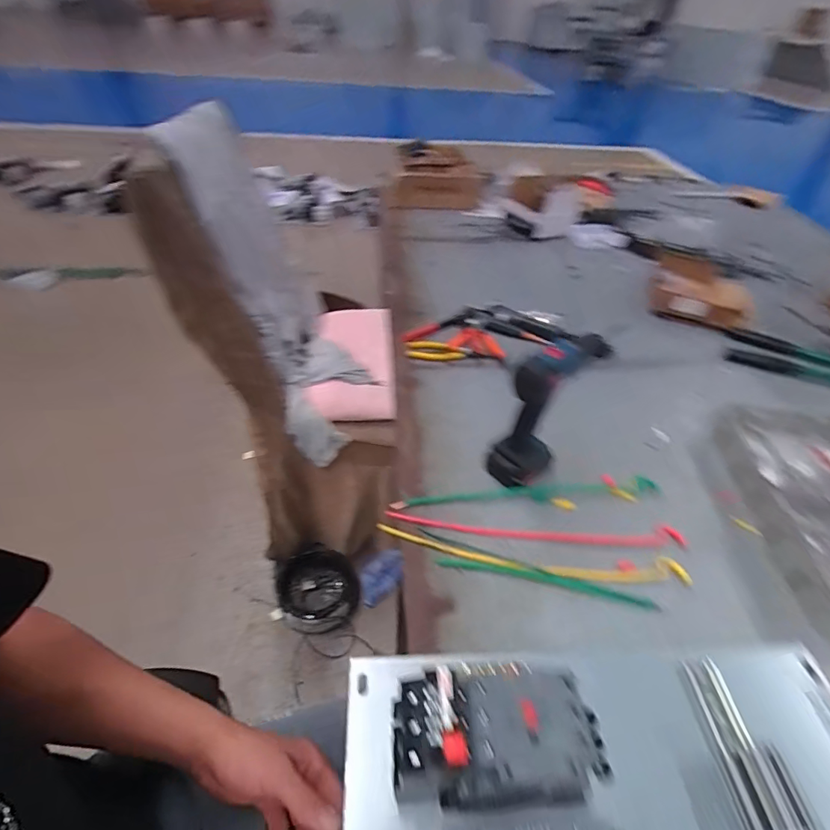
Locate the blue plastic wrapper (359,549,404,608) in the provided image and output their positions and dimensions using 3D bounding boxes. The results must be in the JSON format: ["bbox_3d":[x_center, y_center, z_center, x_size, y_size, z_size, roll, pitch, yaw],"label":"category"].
[{"bbox_3d":[-0.049,0.236,0.695,0.052,0.087,0.014,51,18,23],"label":"blue plastic wrapper"}]

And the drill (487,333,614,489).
[{"bbox_3d":[0.174,-0.003,0.653,0.135,0.216,0.069,-33,53,-32],"label":"drill"}]

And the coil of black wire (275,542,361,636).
[{"bbox_3d":[-0.240,0.436,1.174,0.186,0.069,0.207,-20,47,-23],"label":"coil of black wire"}]

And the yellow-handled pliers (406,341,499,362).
[{"bbox_3d":[0.071,-0.118,0.917,0.171,0.018,0.045,5,42,3],"label":"yellow-handled pliers"}]

